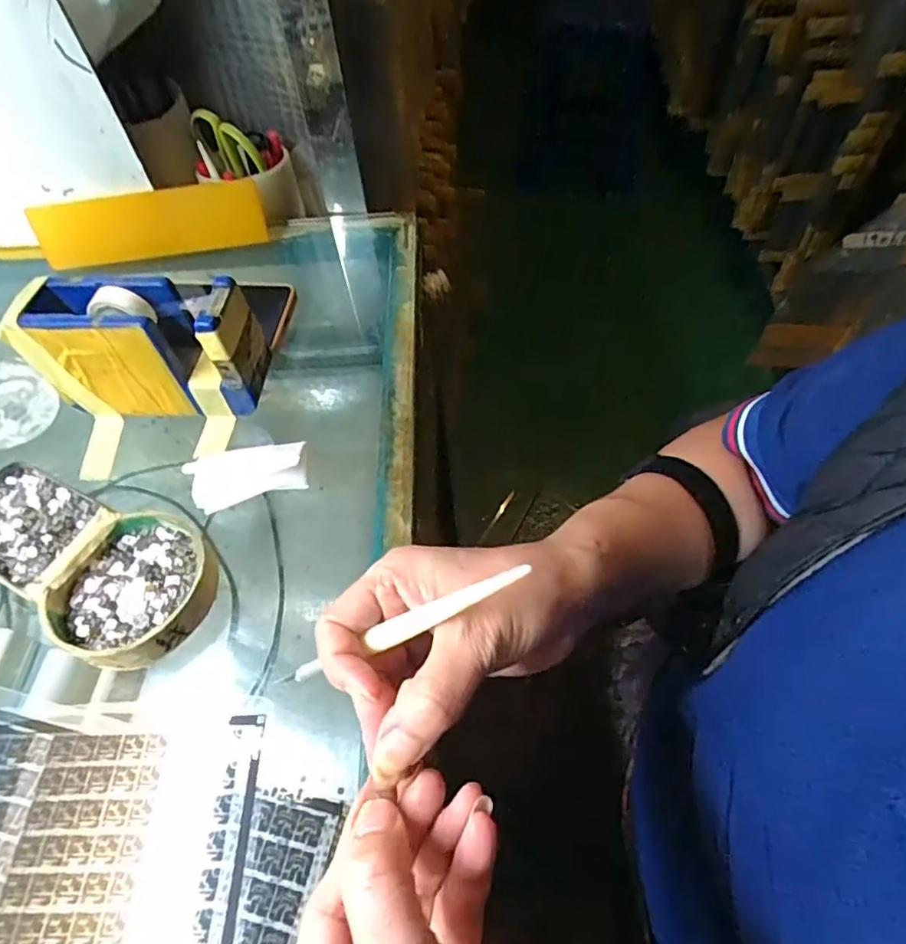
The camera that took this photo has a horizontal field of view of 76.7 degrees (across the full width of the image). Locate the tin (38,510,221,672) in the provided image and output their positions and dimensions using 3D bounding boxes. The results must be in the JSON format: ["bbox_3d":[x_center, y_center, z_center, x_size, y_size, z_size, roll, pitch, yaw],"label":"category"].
[{"bbox_3d":[-0.168,0.063,0.309,0.078,0.022,0.080,-2,56,2],"label":"tin"}]

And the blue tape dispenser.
[{"bbox_3d":[-0.188,-0.076,0.366,0.124,0.085,0.044,1,56,4],"label":"blue tape dispenser"}]

